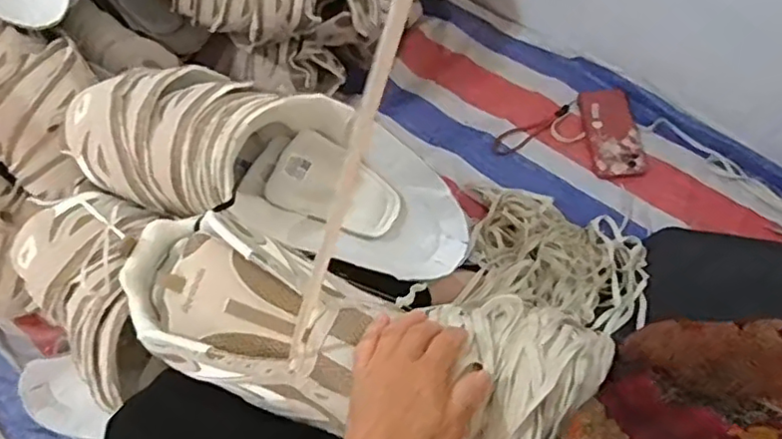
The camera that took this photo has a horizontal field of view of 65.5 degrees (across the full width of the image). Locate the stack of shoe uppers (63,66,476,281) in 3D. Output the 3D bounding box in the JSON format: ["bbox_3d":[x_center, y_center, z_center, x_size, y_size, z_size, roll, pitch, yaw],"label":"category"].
[{"bbox_3d":[-0.116,-0.056,0.620,0.416,0.116,0.157,19,63,-8],"label":"stack of shoe uppers"}]

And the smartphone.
[{"bbox_3d":[0.348,-0.137,0.960,0.078,0.019,0.159,-7,62,0],"label":"smartphone"}]

